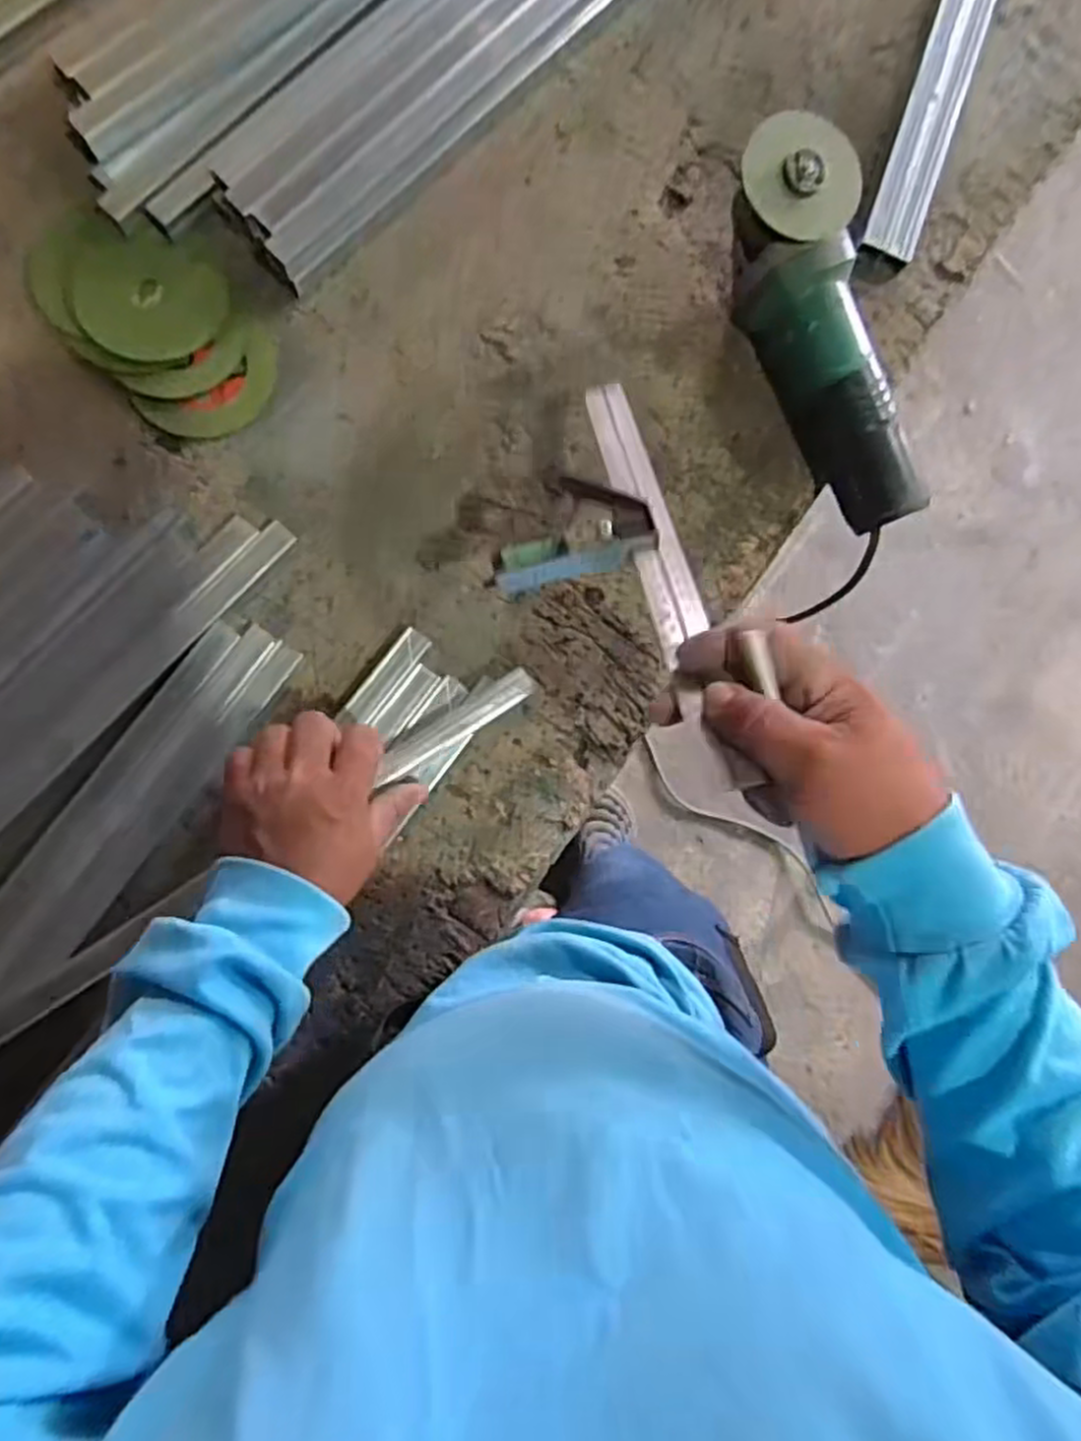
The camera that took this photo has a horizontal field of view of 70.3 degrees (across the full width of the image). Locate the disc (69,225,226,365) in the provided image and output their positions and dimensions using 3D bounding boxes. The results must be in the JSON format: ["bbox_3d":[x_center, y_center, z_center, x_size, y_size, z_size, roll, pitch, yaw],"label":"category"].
[{"bbox_3d":[-0.275,-0.298,0.540,0.100,0.004,0.086,9,92,-9],"label":"disc"}]

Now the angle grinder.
[{"bbox_3d":[0.206,-0.277,0.558,0.080,0.085,0.274,-24,104,-8],"label":"angle grinder"}]

